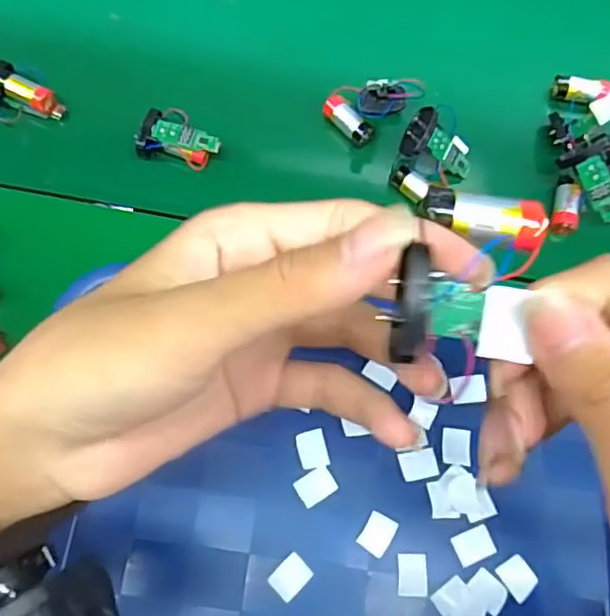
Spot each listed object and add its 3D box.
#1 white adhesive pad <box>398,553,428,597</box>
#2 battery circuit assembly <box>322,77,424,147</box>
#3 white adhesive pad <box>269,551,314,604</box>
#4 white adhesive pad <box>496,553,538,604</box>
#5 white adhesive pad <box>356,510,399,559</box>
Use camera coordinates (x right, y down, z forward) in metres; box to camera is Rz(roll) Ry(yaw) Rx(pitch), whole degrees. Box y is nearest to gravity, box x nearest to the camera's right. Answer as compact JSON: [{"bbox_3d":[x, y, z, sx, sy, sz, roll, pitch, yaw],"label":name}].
[{"bbox_3d":[0.055,0.137,0.308,0.015,0.004,0.020,2,70,0],"label":"white adhesive pad"},{"bbox_3d":[0.044,-0.141,0.402,0.058,0.020,0.039,-41,76,-14],"label":"battery circuit assembly"},{"bbox_3d":[-0.007,0.137,0.306,0.016,0.004,0.020,43,75,13],"label":"white adhesive pad"},{"bbox_3d":[0.110,0.140,0.310,0.016,0.004,0.018,-36,75,-13],"label":"white adhesive pad"},{"bbox_3d":[0.038,0.118,0.313,0.015,0.004,0.020,32,73,10],"label":"white adhesive pad"}]

